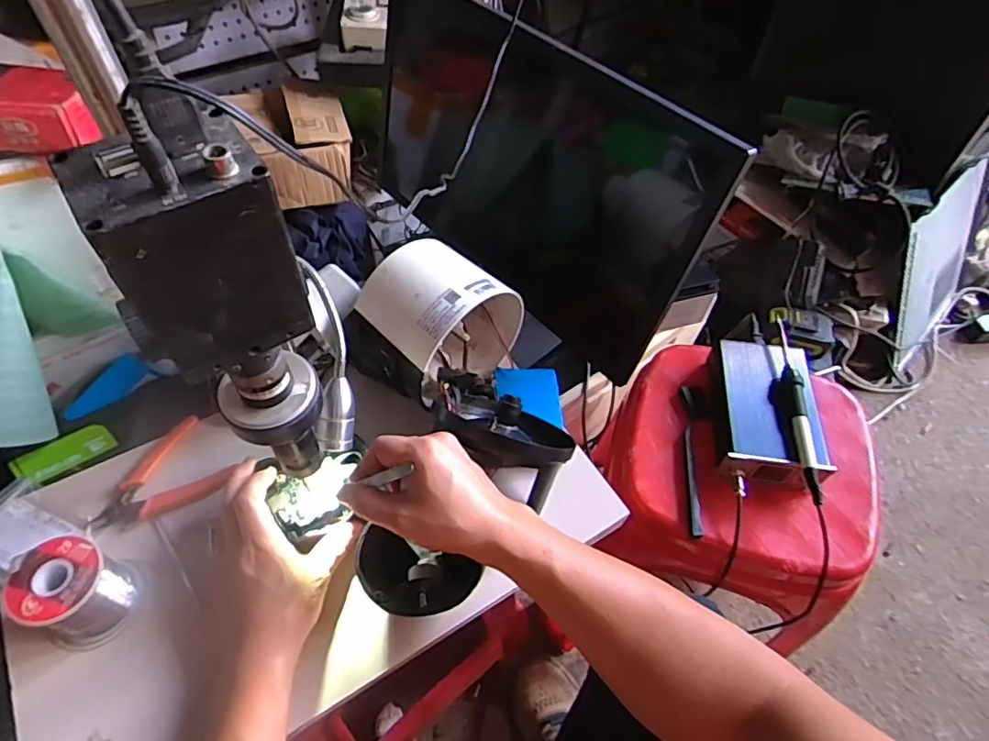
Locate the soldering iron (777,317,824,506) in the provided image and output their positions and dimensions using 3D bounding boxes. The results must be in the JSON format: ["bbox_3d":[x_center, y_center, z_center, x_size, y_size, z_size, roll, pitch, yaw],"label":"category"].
[{"bbox_3d":[0.312,0.034,0.583,0.025,0.019,0.219,3,53,-1],"label":"soldering iron"}]

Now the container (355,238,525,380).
[{"bbox_3d":[-0.053,-0.050,0.561,0.102,0.128,0.135,39,61,24],"label":"container"}]

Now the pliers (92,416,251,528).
[{"bbox_3d":[-0.305,0.103,0.515,0.090,0.018,0.116,33,58,20],"label":"pliers"}]

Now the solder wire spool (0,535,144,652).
[{"bbox_3d":[-0.325,0.174,0.437,0.061,0.073,0.066,1,53,-2],"label":"solder wire spool"}]

